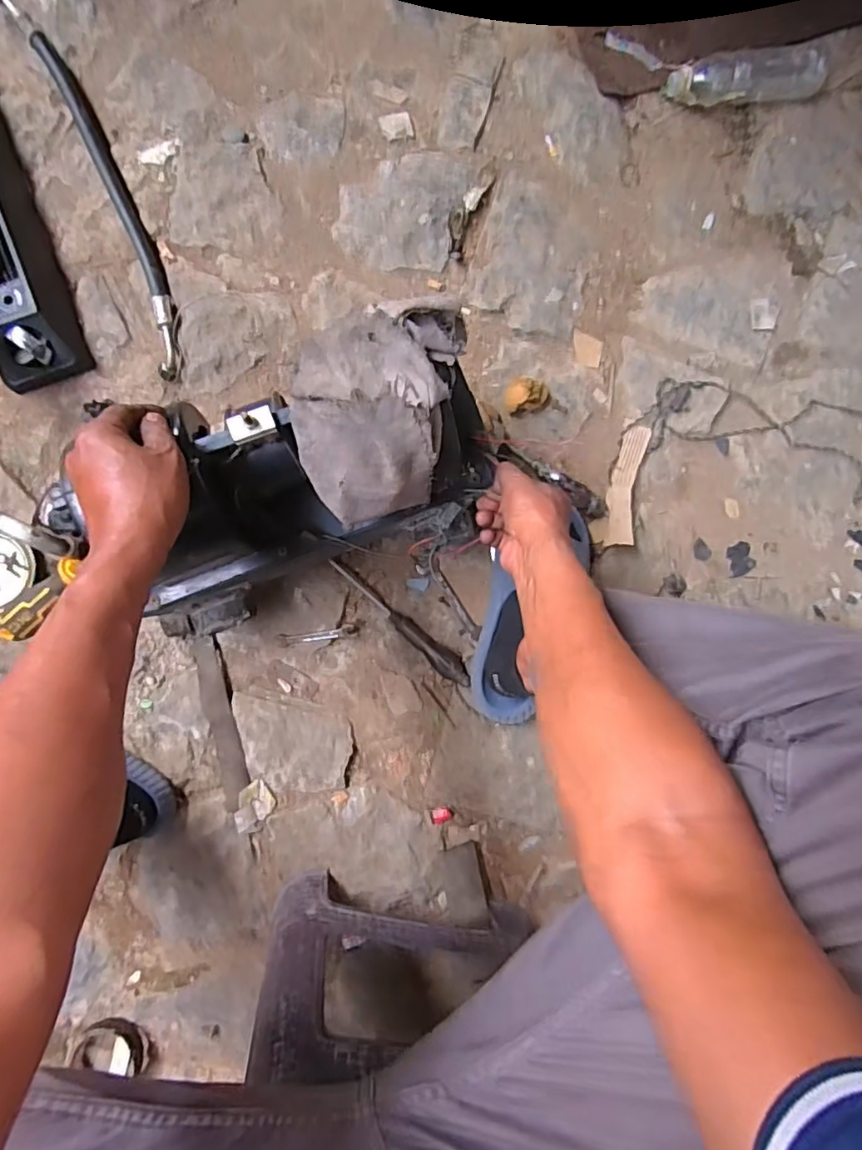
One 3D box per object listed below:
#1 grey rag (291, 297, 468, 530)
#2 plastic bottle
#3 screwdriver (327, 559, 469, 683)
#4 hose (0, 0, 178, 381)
[{"bbox_3d":[-0.032,-0.128,0.466,0.152,0.071,0.140,-18,91,-3],"label":"grey rag"},{"bbox_3d":[0.412,-0.648,0.754,0.197,0.055,0.048,-2,90,-3],"label":"plastic bottle"},{"bbox_3d":[-0.039,0.061,0.741,0.228,0.024,0.029,41,88,-2],"label":"screwdriver"},{"bbox_3d":[-0.411,-0.486,0.720,0.056,0.026,0.496,-24,91,-3],"label":"hose"}]

